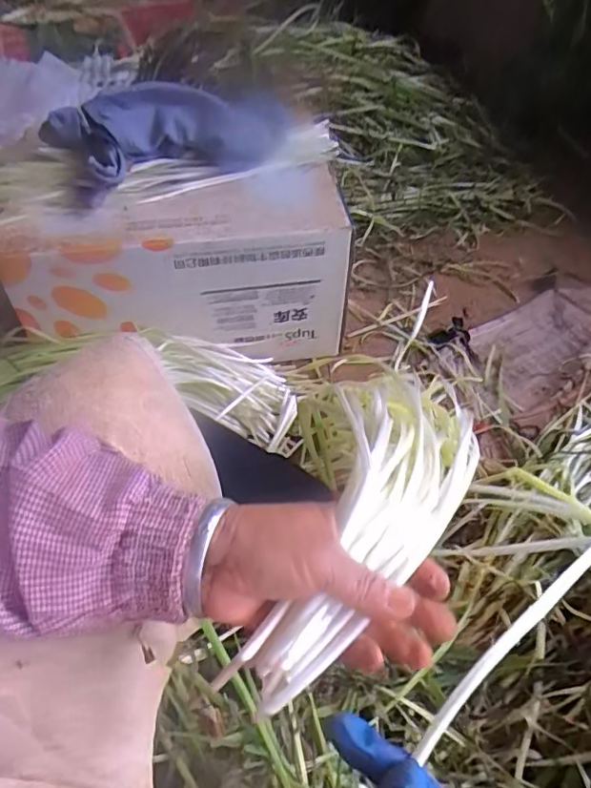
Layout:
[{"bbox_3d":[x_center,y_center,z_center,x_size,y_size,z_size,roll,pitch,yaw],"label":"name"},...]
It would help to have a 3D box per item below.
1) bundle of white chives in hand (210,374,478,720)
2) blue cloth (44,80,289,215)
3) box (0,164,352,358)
[{"bbox_3d":[0.044,0.060,0.309,0.084,0.035,0.234,24,50,16],"label":"bundle of white chives in hand"},{"bbox_3d":[-0.175,-0.366,0.720,0.286,0.094,0.178,-24,56,-21],"label":"blue cloth"},{"bbox_3d":[-0.154,-0.169,0.756,0.418,0.213,0.144,-10,53,-9],"label":"box"}]

